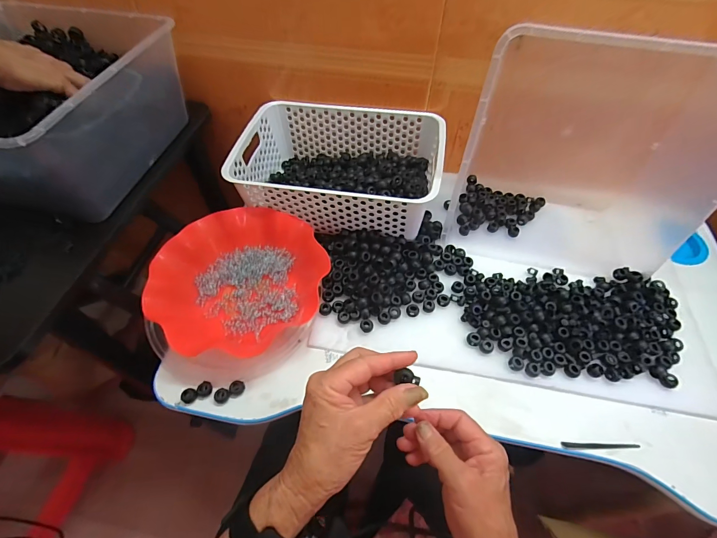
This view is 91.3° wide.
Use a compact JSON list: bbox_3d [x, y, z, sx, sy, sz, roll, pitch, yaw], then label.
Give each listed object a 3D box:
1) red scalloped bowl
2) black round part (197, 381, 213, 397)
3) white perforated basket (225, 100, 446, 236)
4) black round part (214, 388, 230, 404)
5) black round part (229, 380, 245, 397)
[{"bbox_3d":[-0.161,0.017,0.483,0.227,0.061,0.212,-31,61,-20],"label":"red scalloped bowl"},{"bbox_3d":[-0.189,0.147,0.430,0.016,0.007,0.019,8,56,5],"label":"black round part"},{"bbox_3d":[-0.029,-0.162,0.567,0.300,0.105,0.198,9,56,6],"label":"white perforated basket"},{"bbox_3d":[-0.167,0.154,0.427,0.016,0.009,0.017,0,56,0],"label":"black round part"},{"bbox_3d":[-0.150,0.147,0.434,0.018,0.009,0.019,0,56,0],"label":"black round part"}]

